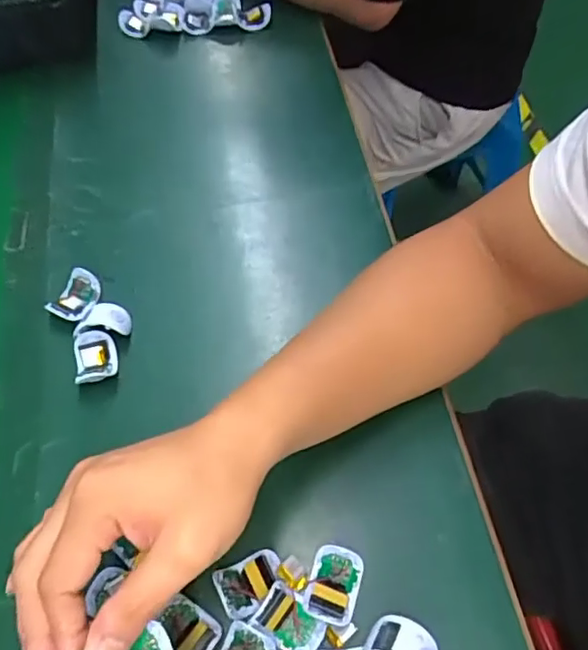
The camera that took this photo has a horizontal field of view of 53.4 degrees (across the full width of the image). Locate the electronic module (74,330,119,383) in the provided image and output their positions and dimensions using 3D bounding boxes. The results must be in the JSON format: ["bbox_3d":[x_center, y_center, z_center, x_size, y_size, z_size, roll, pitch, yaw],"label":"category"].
[{"bbox_3d":[-0.153,0.027,0.450,0.030,0.019,0.040,-15,60,-3],"label":"electronic module"}]

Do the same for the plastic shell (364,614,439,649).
[{"bbox_3d":[0.063,0.183,0.332,0.039,0.013,0.030,26,41,18],"label":"plastic shell"}]

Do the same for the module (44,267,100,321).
[{"bbox_3d":[-0.180,-0.023,0.480,0.034,0.022,0.041,5,61,9],"label":"module"}]

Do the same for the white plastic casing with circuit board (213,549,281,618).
[{"bbox_3d":[-0.026,0.158,0.358,0.039,0.007,0.031,-25,62,-10],"label":"white plastic casing with circuit board"}]

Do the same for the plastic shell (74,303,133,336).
[{"bbox_3d":[-0.149,-0.004,0.465,0.040,0.018,0.028,-2,60,5],"label":"plastic shell"}]

